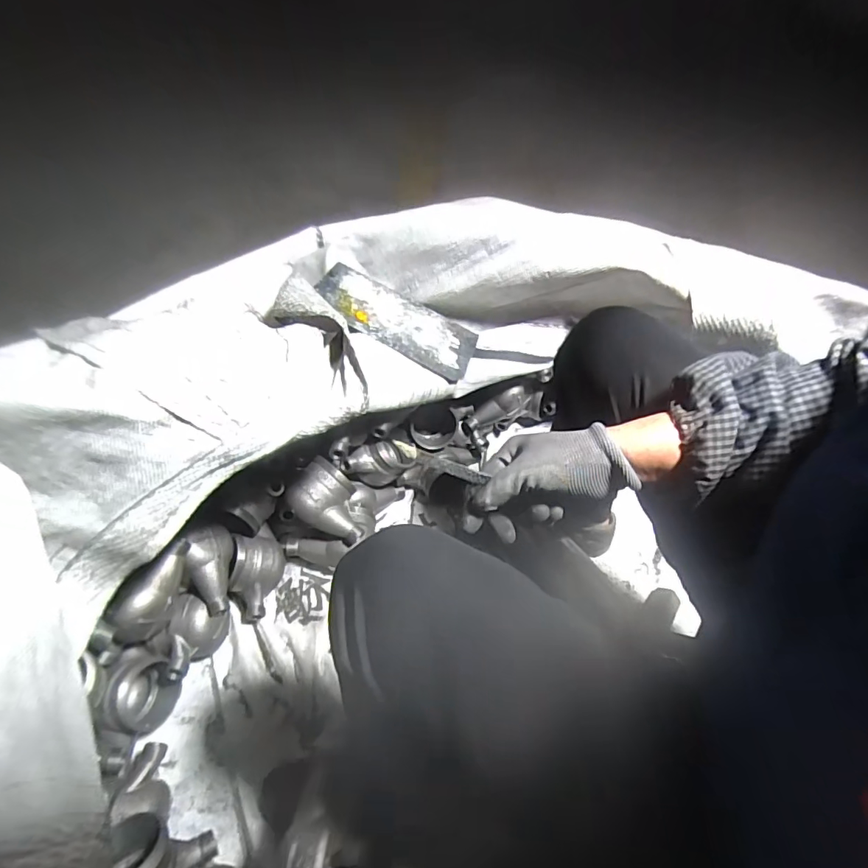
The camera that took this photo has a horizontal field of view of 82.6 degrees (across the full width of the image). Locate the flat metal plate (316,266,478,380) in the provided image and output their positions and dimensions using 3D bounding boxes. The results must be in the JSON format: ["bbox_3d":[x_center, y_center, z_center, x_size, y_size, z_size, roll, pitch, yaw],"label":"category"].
[{"bbox_3d":[-0.051,-0.165,0.708,0.233,0.008,0.118,24,48,-8],"label":"flat metal plate"}]

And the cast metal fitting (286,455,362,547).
[{"bbox_3d":[-0.145,0.093,0.697,0.110,0.057,0.084,23,62,13],"label":"cast metal fitting"}]

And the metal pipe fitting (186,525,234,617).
[{"bbox_3d":[-0.294,0.178,0.649,0.050,0.050,0.118,-8,83,-5],"label":"metal pipe fitting"}]

